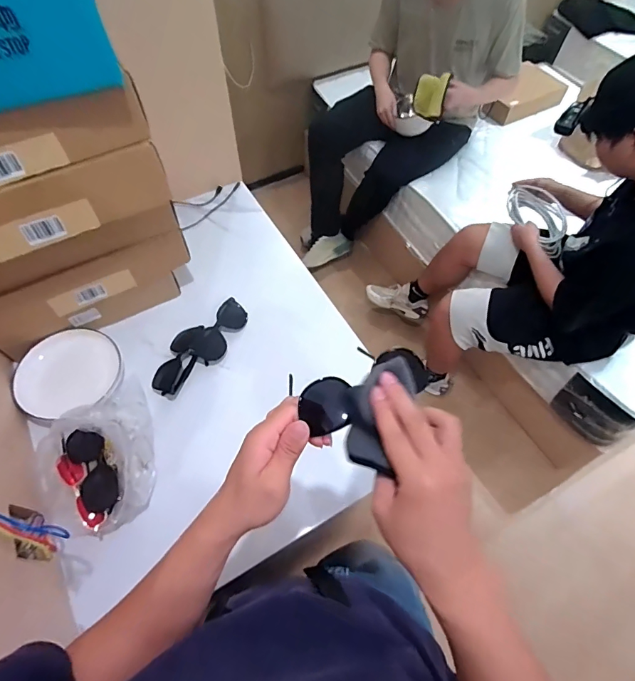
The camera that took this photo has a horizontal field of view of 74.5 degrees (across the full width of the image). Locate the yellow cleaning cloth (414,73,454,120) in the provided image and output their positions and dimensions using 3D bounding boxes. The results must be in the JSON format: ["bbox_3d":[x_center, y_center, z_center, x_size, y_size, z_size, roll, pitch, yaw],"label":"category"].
[{"bbox_3d":[0.398,-0.873,1.488,0.033,0.141,0.144,-23,46,-35],"label":"yellow cleaning cloth"}]

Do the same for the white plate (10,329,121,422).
[{"bbox_3d":[-0.442,0.053,0.745,0.161,0.030,0.170,1,59,-1],"label":"white plate"}]

